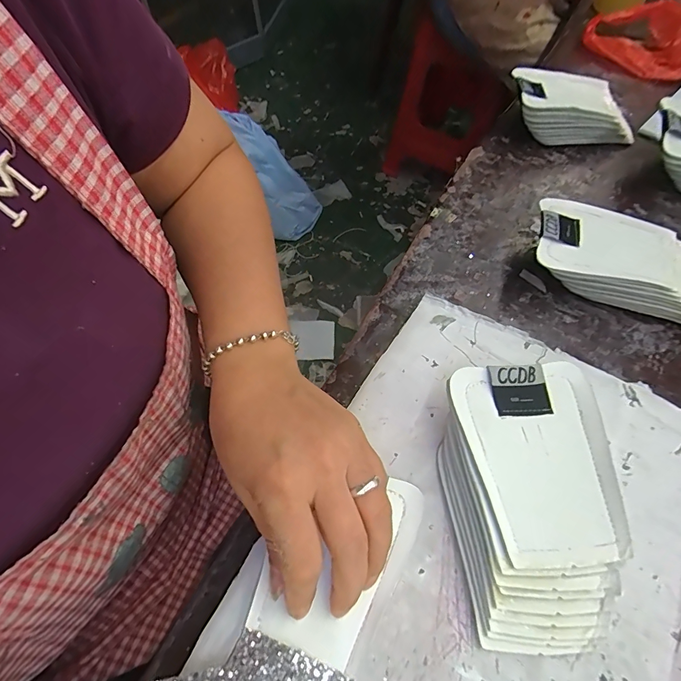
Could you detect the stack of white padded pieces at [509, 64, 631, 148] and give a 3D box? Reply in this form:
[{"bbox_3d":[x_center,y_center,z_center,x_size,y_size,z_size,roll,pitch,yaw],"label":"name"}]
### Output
[{"bbox_3d":[0.262,-0.263,0.446,0.134,0.041,0.089,3,61,2],"label":"stack of white padded pieces"}]

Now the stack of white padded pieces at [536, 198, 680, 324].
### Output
[{"bbox_3d":[0.243,-0.066,0.338,0.155,0.044,0.078,14,61,8],"label":"stack of white padded pieces"}]

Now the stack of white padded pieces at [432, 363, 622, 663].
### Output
[{"bbox_3d":[0.105,0.088,0.225,0.084,0.036,0.145,4,61,3],"label":"stack of white padded pieces"}]

